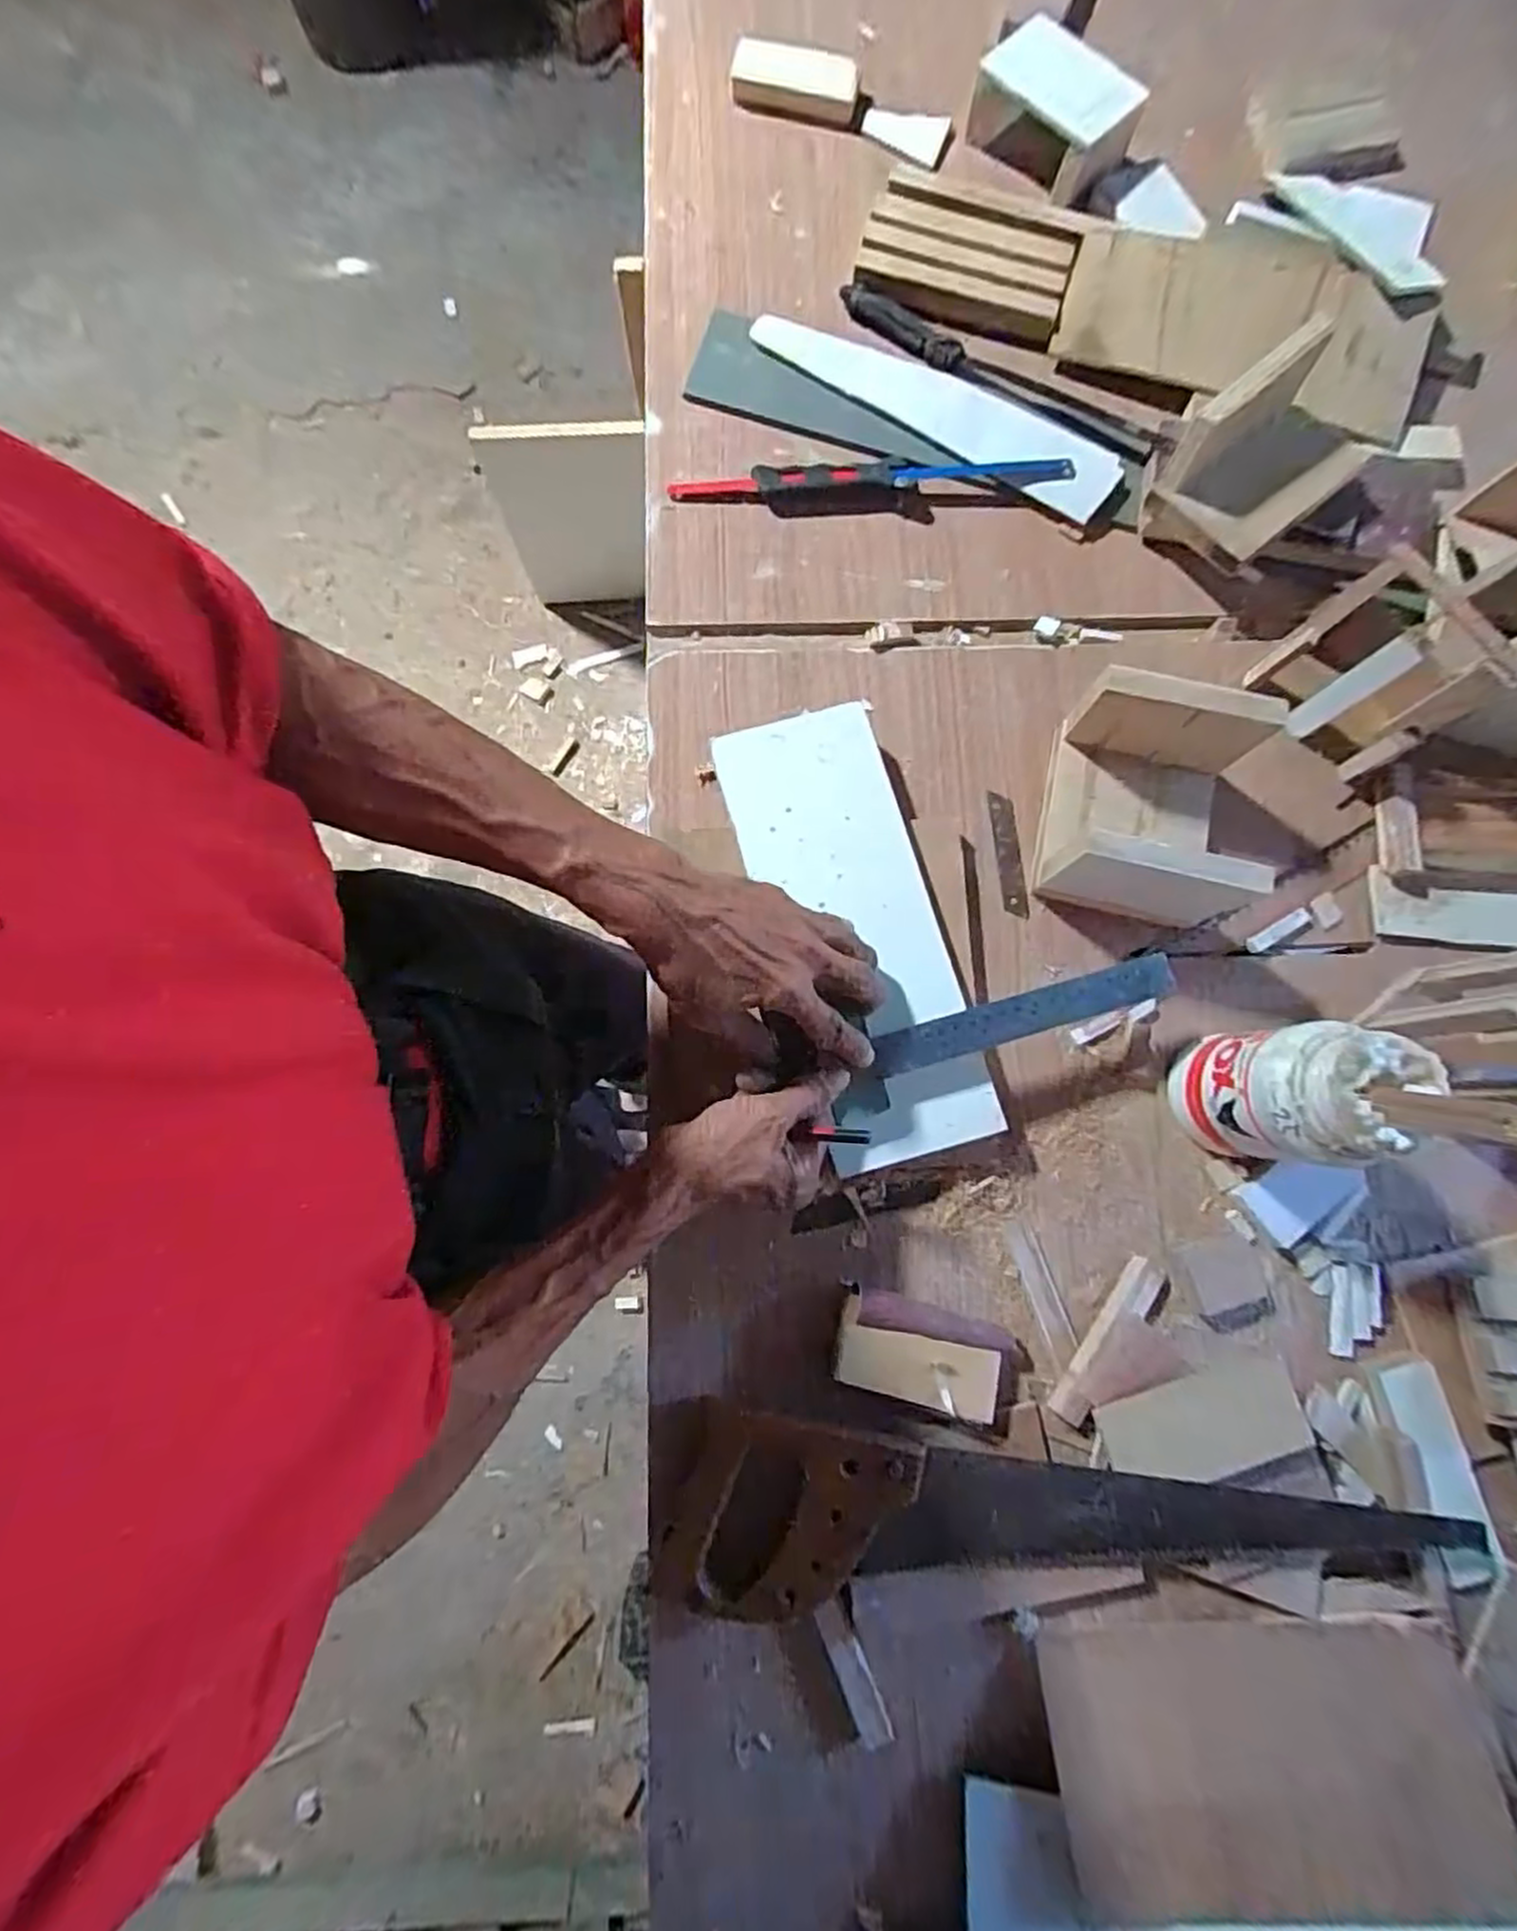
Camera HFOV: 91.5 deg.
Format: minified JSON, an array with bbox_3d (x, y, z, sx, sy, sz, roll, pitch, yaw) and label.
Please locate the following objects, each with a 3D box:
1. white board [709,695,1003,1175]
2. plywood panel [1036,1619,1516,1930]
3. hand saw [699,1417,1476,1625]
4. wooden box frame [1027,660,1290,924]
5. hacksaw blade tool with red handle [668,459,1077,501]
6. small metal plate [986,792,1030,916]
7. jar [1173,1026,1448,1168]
[{"bbox_3d":[0.063,-0.026,0.483,0.110,0.022,0.300,-18,81,-3],"label":"white board"},{"bbox_3d":[0.287,0.448,0.412,0.236,0.016,0.124,-2,62,-1],"label":"plywood panel"},{"bbox_3d":[0.180,0.324,0.432,0.426,0.026,0.094,1,80,0],"label":"hand saw"},{"bbox_3d":[0.256,-0.107,0.484,0.117,0.082,0.128,14,80,2],"label":"wooden box frame"},{"bbox_3d":[0.086,-0.376,0.566,0.304,0.009,0.022,-2,80,-1],"label":"hacksaw blade tool with red handle"},{"bbox_3d":[0.178,-0.080,0.530,0.016,0.006,0.093,-6,76,11],"label":"small metal plate"},{"bbox_3d":[0.310,0.074,0.435,0.071,0.133,0.080,3,80,0],"label":"jar"}]

